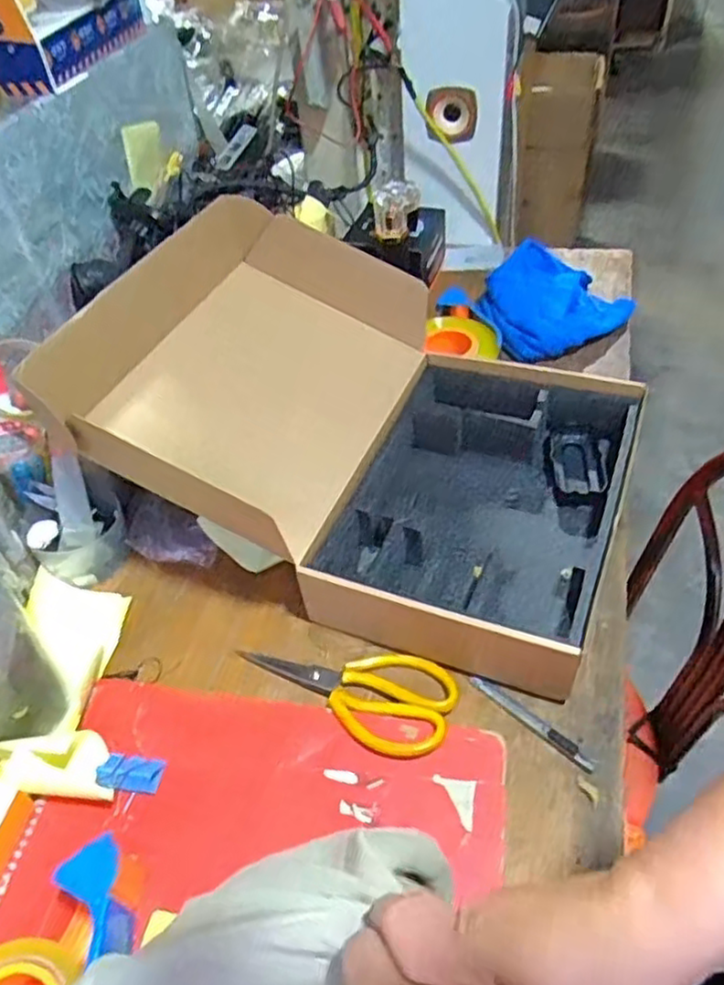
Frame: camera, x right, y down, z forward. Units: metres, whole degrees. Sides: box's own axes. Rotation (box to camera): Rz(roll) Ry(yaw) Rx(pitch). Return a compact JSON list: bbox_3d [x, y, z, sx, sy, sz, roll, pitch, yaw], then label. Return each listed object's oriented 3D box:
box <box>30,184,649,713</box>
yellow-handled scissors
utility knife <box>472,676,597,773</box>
[{"bbox_3d":[0.009,-0.074,0.718,0.499,0.203,0.371,13,49,18],"label":"box"},{"bbox_3d":[-0.013,0.168,0.631,0.194,0.008,0.096,18,51,22],"label":"yellow-handled scissors"},{"bbox_3d":[0.144,0.194,0.594,0.119,0.004,0.013,32,57,31],"label":"utility knife"}]

